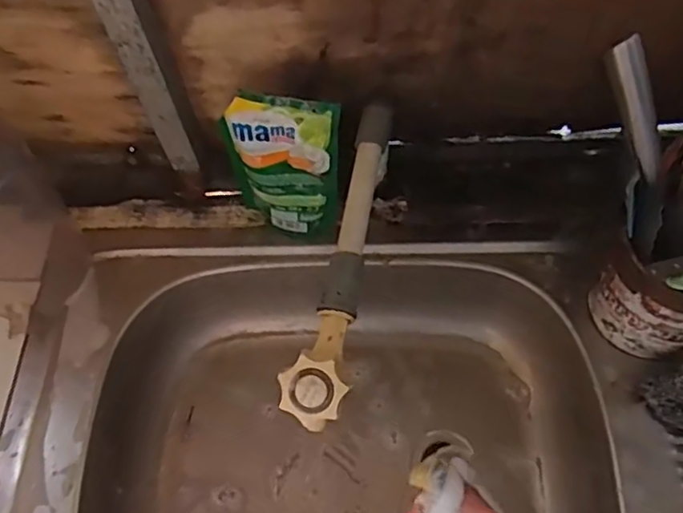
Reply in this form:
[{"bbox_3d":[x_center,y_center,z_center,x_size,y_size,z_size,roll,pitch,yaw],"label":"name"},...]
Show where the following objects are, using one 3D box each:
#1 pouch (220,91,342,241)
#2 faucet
[{"bbox_3d":[-0.058,-0.085,0.613,0.111,0.157,0.052,12,60,7],"label":"pouch"},{"bbox_3d":[0.010,-0.008,0.503,0.045,0.073,0.302,12,60,7],"label":"faucet"}]

